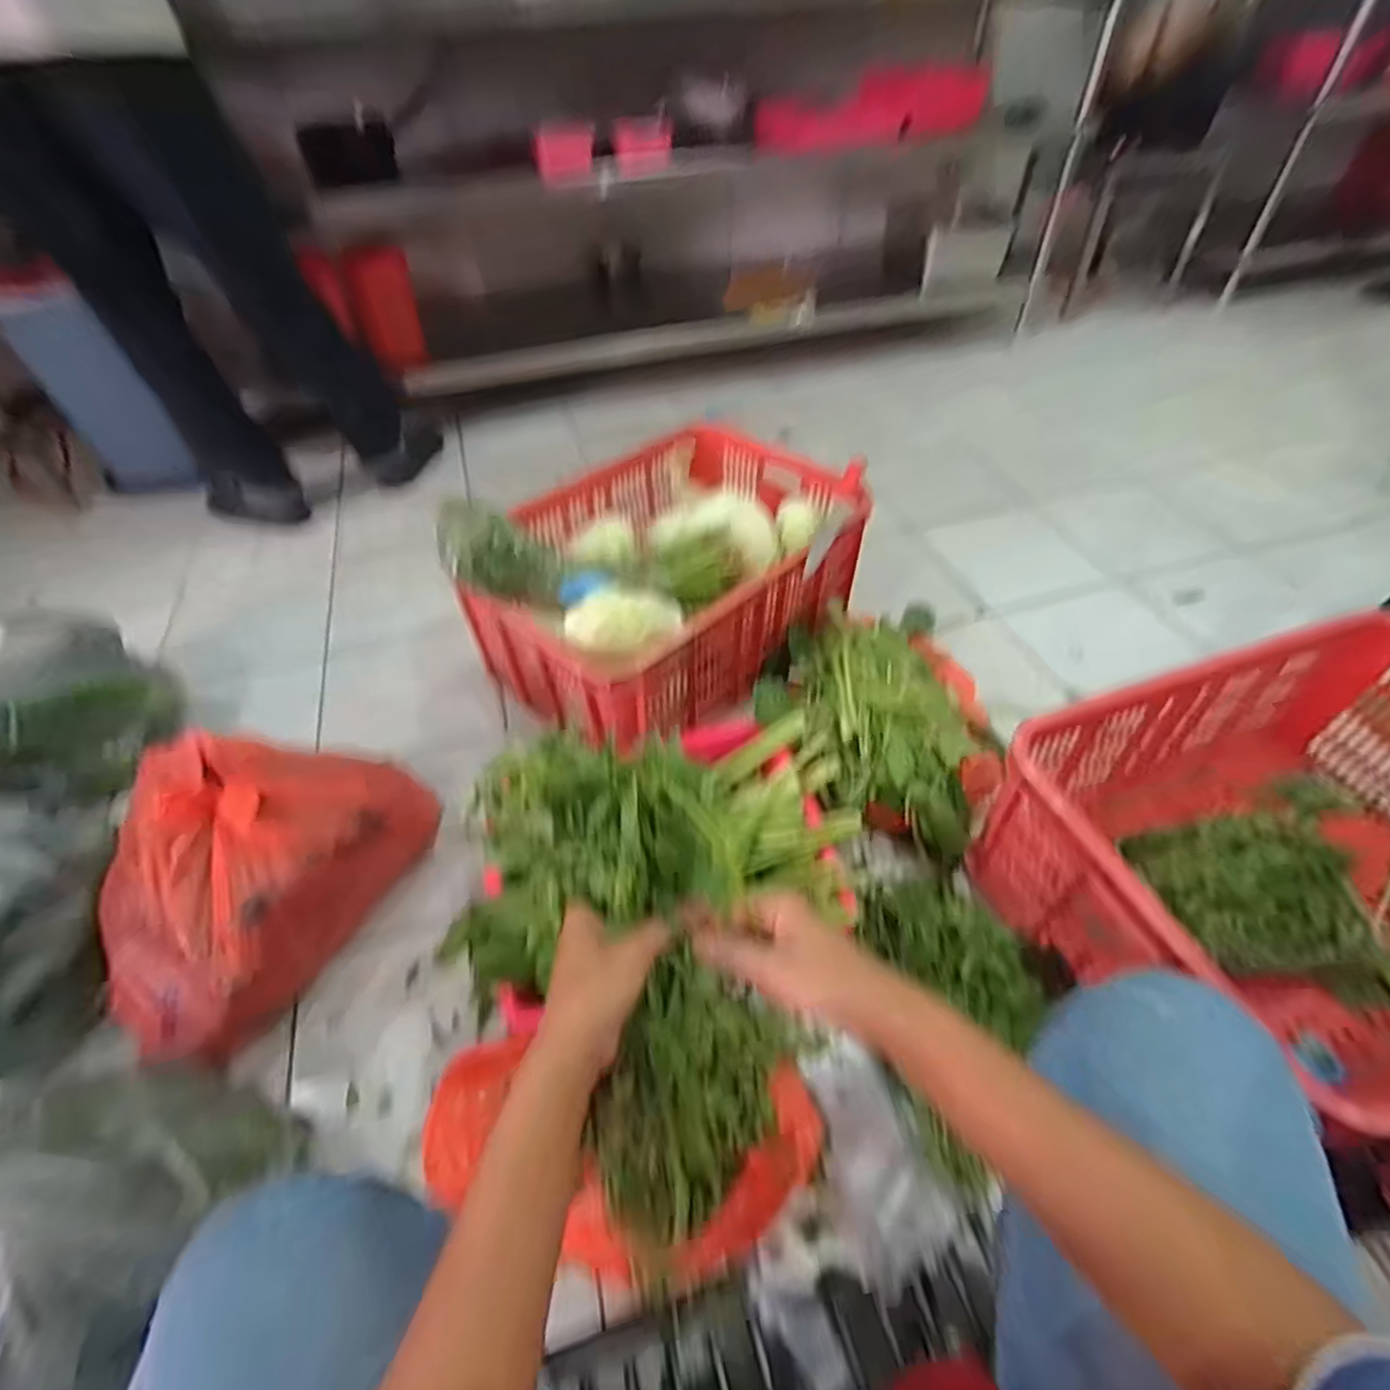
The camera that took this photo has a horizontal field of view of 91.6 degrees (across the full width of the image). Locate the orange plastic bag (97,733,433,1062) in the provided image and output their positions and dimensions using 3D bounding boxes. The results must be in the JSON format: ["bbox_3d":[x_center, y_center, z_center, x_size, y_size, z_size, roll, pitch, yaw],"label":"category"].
[{"bbox_3d":[-0.537,0.206,0.789,0.234,0.204,0.332,18,51,18],"label":"orange plastic bag"}]

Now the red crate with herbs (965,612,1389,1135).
[{"bbox_3d":[0.712,0.176,0.789,0.647,0.247,0.436,-16,49,-12],"label":"red crate with herbs"}]

